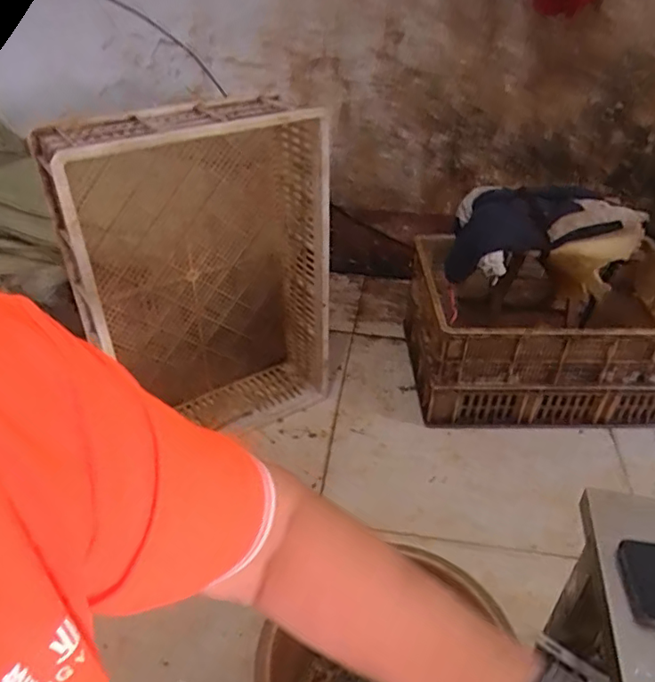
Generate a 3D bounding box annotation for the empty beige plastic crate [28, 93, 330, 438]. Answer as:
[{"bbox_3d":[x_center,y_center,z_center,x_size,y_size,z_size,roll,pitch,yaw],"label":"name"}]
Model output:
[{"bbox_3d":[-0.249,-0.118,1.139,0.469,0.653,0.286,-21,42,-27],"label":"empty beige plastic crate"}]

